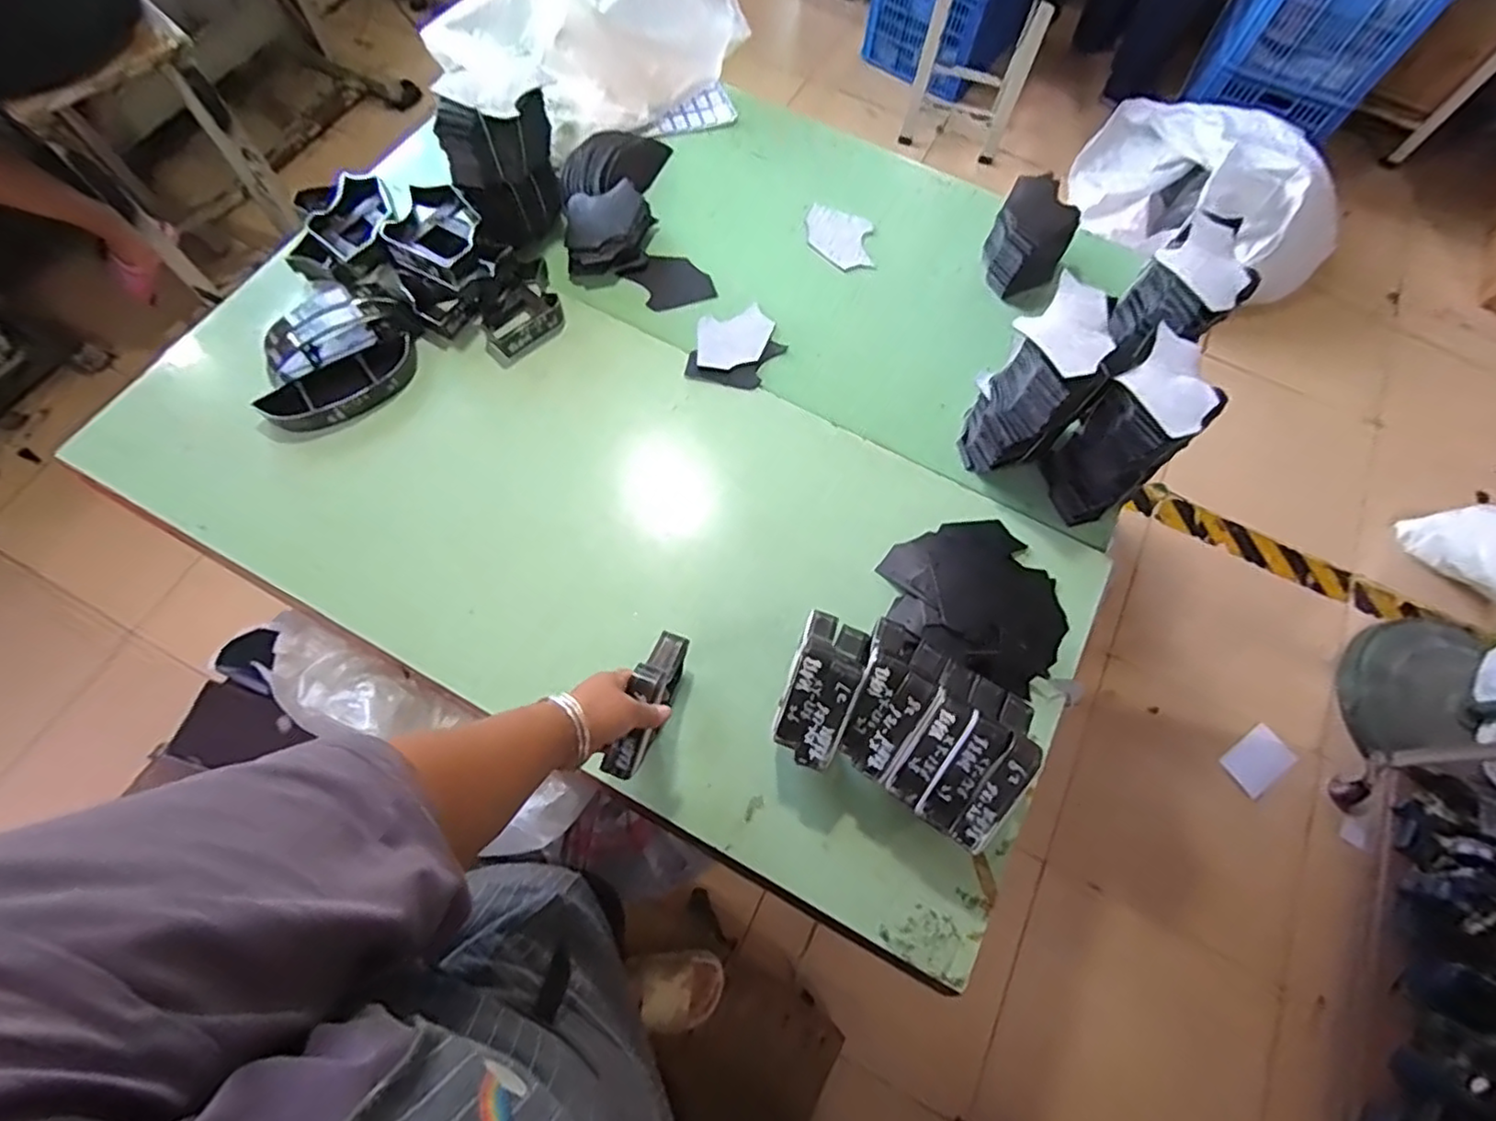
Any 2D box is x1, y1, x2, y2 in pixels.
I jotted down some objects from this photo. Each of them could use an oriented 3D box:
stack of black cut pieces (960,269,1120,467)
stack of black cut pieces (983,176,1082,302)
[{"bbox_3d":[0.348,-0.207,0.784,0.151,0.209,0.117,-40,77,-10],"label":"stack of black cut pieces"},{"bbox_3d":[0.410,-0.471,0.936,0.105,0.087,0.150,29,76,9],"label":"stack of black cut pieces"}]

